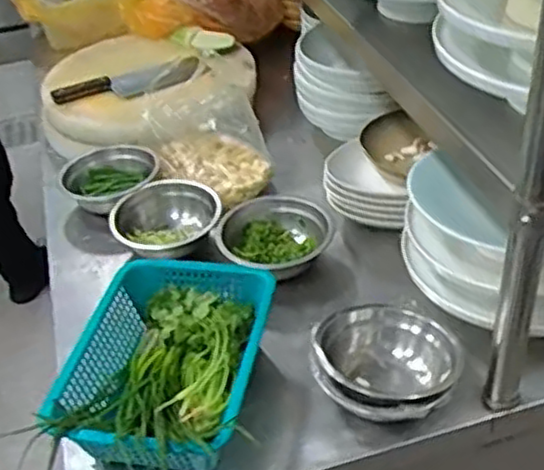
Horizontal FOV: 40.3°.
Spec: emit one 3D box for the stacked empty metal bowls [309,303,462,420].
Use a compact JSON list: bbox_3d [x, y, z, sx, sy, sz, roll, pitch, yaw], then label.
[{"bbox_3d":[0.134,0.158,0.892,0.169,0.084,0.135,8,40,17],"label":"stacked empty metal bowls"}]

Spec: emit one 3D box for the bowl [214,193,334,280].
[{"bbox_3d":[0.003,0.006,1.118,0.168,0.058,0.165,-17,40,-14],"label":"bowl"}]

